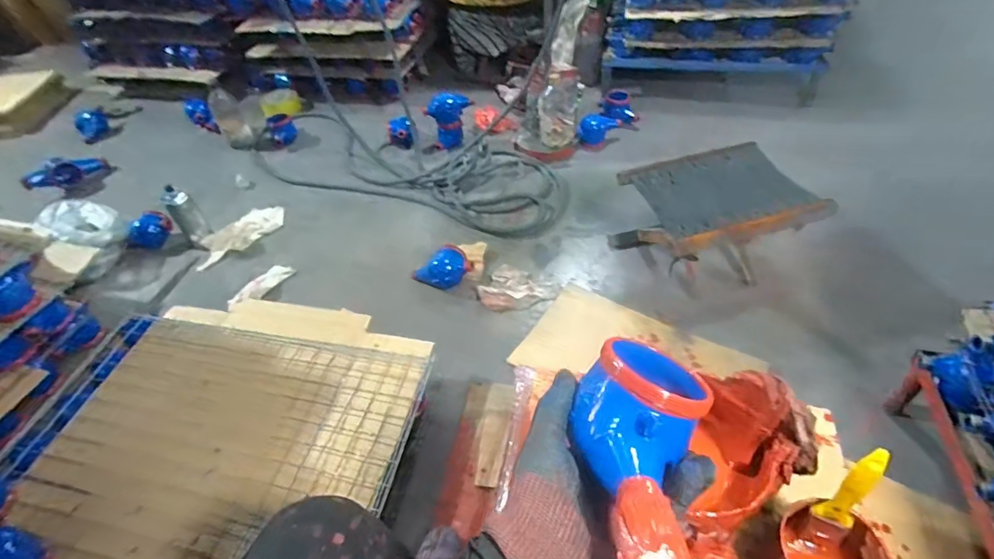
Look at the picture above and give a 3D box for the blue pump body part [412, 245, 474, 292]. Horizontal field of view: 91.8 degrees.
[{"bbox_3d":[-0.126,-0.022,1.137,0.115,0.057,0.105,-27,50,-20],"label":"blue pump body part"}]

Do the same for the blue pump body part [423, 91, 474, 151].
[{"bbox_3d":[-0.156,-0.513,1.531,0.100,0.143,0.154,18,50,20],"label":"blue pump body part"}]

